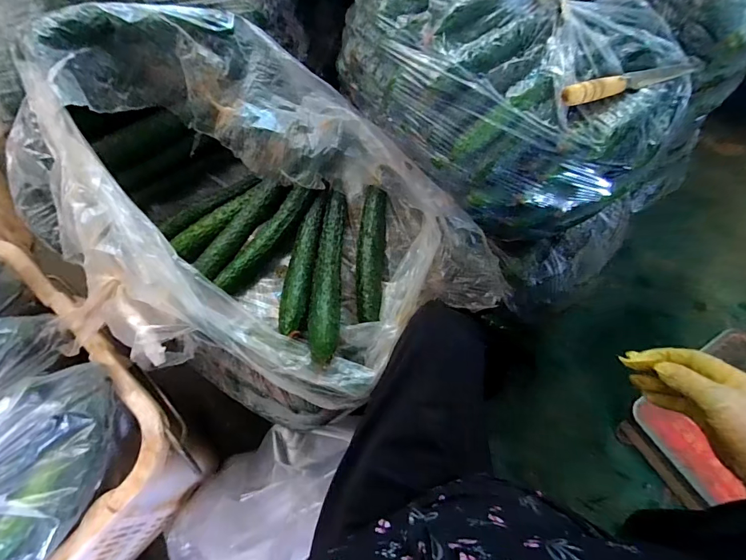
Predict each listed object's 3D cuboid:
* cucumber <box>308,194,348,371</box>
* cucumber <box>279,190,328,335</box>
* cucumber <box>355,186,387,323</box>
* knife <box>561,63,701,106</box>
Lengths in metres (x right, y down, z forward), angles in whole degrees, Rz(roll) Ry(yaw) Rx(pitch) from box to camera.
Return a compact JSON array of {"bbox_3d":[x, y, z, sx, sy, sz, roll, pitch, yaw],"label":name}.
[{"bbox_3d":[-0.059,-0.021,0.546,0.042,0.051,0.280,1,62,-1],"label":"cucumber"},{"bbox_3d":[-0.096,-0.035,0.554,0.036,0.034,0.239,3,62,1],"label":"cucumber"},{"bbox_3d":[-0.002,-0.044,0.591,0.040,0.042,0.215,4,62,1],"label":"cucumber"},{"bbox_3d":[0.333,-0.255,0.510,0.203,0.023,0.025,-18,64,-10],"label":"knife"}]

